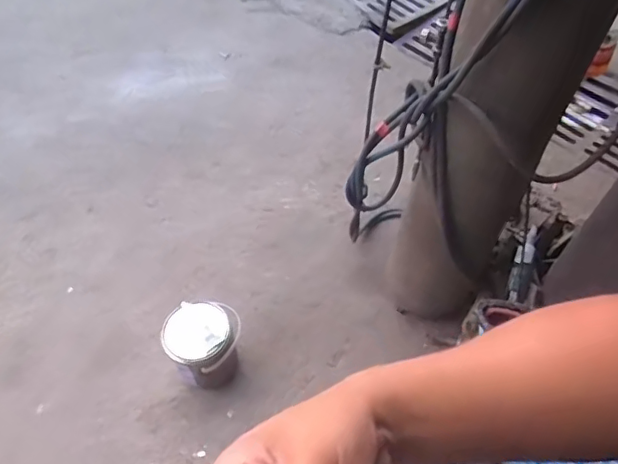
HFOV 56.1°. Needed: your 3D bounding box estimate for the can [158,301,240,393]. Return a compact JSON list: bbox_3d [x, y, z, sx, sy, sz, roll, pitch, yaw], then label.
[{"bbox_3d":[-0.246,0.268,1.404,0.144,0.191,0.180,34,63,26],"label":"can"}]

